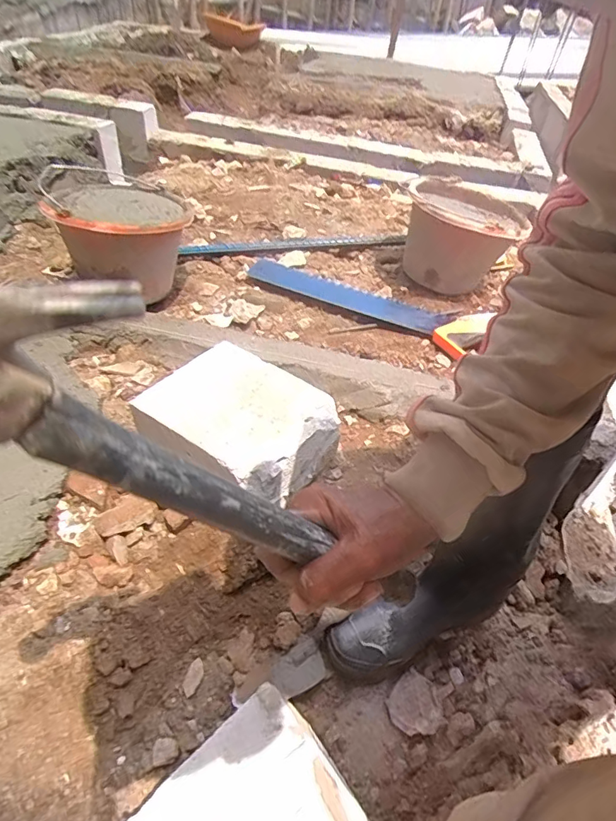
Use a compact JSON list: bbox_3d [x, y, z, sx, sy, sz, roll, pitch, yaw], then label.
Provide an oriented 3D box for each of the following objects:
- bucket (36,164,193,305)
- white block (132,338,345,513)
[{"bbox_3d":[-0.336,-0.310,0.883,0.218,0.165,0.225,3,44,-3],"label":"bucket"},{"bbox_3d":[-0.084,0.017,0.599,0.199,0.090,0.170,31,49,23],"label":"white block"}]

